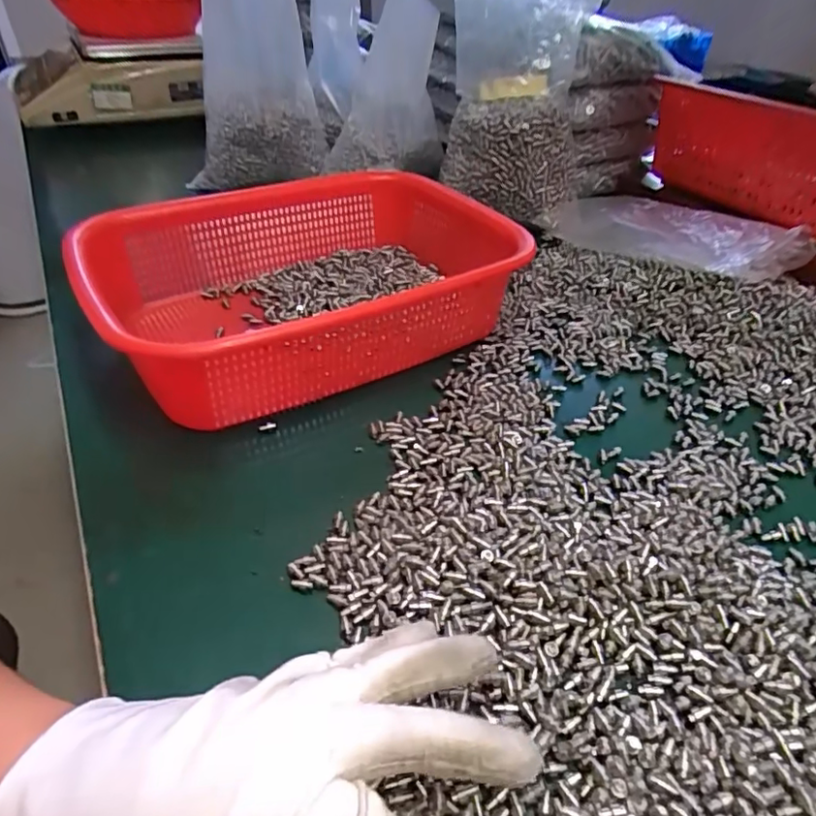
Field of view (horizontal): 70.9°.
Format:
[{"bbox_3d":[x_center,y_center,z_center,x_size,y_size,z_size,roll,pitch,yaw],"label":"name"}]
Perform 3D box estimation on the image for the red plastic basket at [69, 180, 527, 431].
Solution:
[{"bbox_3d":[-0.068,-0.094,0.414,0.283,0.071,0.221,-20,44,-23],"label":"red plastic basket"}]

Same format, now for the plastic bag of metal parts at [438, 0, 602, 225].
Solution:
[{"bbox_3d":[0.100,-0.293,0.536,0.118,0.195,0.122,-1,40,-2],"label":"plastic bag of metal parts"}]

